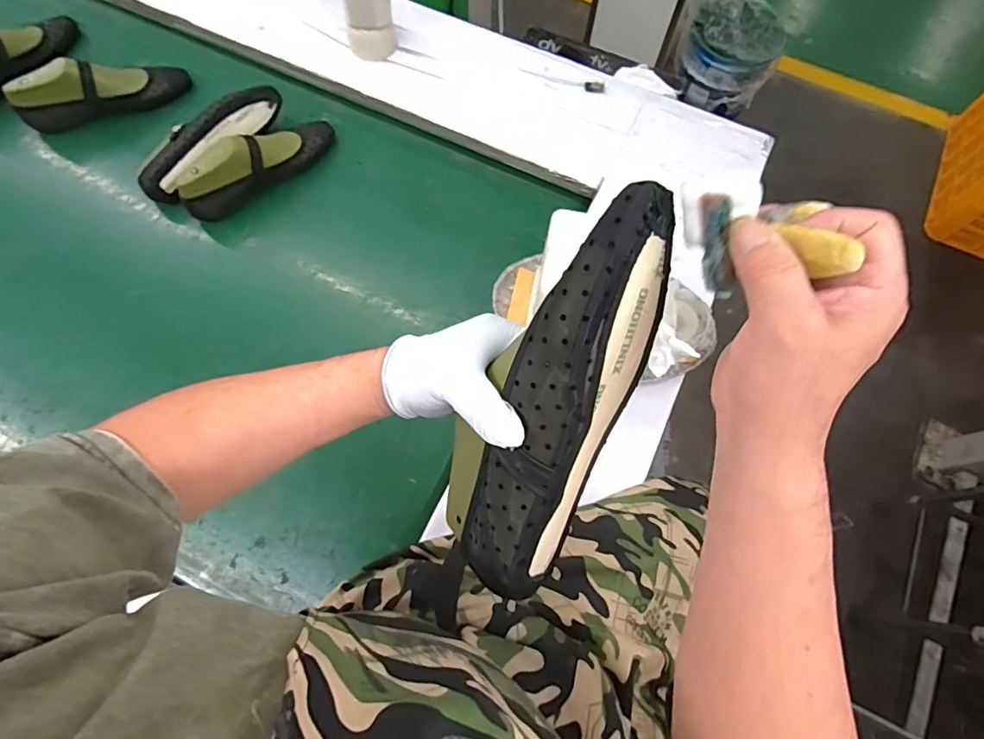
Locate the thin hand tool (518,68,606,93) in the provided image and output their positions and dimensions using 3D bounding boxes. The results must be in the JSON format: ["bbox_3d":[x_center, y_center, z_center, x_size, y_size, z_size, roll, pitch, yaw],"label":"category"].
[{"bbox_3d":[0.130,-0.540,0.955,0.162,0.007,0.025,16,69,4],"label":"thin hand tool"}]

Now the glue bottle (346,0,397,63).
[{"bbox_3d":[-0.219,-0.649,0.901,0.086,0.173,0.071,-7,71,-3],"label":"glue bottle"}]

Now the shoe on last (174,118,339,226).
[{"bbox_3d":[-0.409,-0.369,0.907,0.293,0.111,0.077,-42,76,-14],"label":"shoe on last"}]

